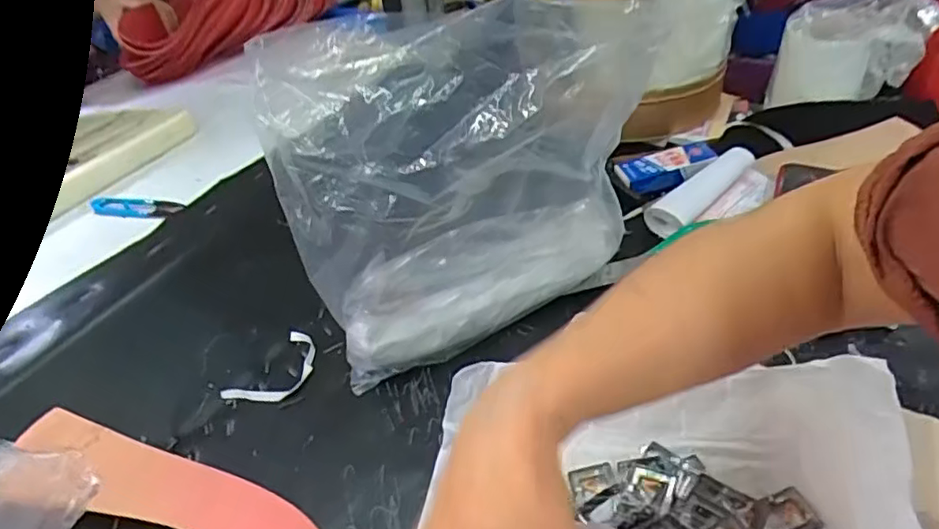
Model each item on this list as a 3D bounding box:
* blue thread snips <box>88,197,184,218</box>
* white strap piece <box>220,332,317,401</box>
[{"bbox_3d":[-0.338,-0.058,0.621,0.110,0.006,0.027,7,40,12],"label":"blue thread snips"},{"bbox_3d":[-0.162,0.093,0.525,0.054,0.007,0.085,24,46,30],"label":"white strap piece"}]

